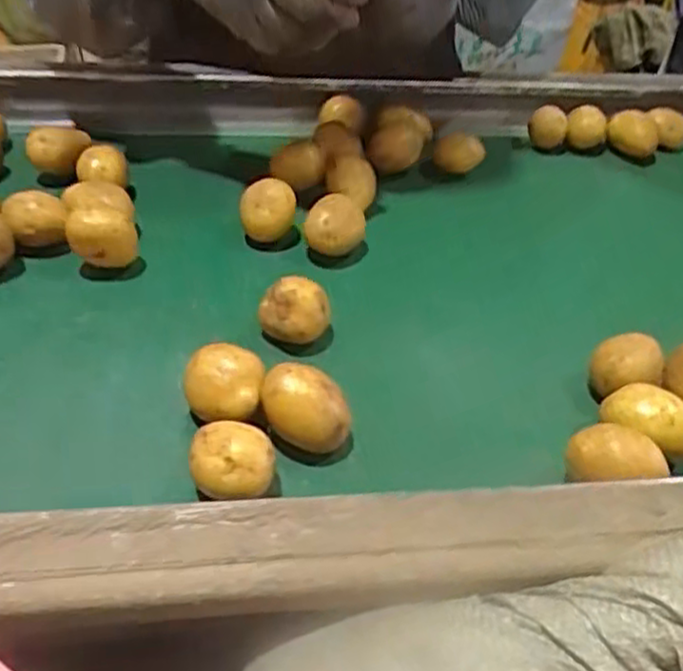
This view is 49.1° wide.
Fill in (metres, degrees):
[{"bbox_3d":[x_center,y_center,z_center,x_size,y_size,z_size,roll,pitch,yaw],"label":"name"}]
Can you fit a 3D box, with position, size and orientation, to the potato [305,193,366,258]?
[{"bbox_3d":[-0.004,-0.089,0.594,0.050,0.046,0.039,3,40,2],"label":"potato"}]

